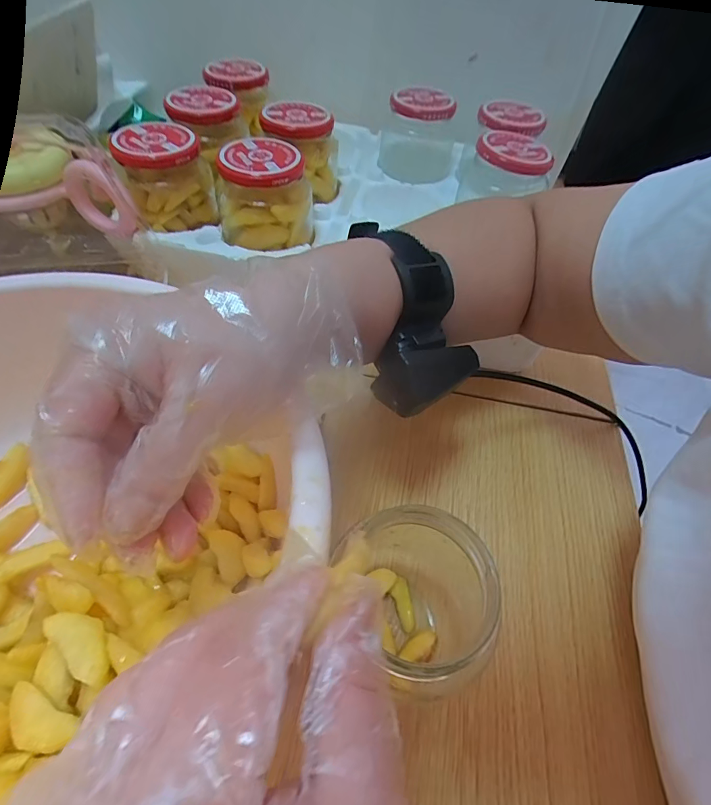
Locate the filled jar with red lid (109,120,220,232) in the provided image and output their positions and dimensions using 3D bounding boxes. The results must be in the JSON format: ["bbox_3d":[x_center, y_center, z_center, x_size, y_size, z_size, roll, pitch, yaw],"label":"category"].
[{"bbox_3d":[-0.165,-0.200,0.374,0.072,0.064,0.064,-12,56,-14],"label":"filled jar with red lid"}]

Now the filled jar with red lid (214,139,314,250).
[{"bbox_3d":[-0.079,-0.182,0.369,0.080,0.063,0.063,-7,55,-10],"label":"filled jar with red lid"}]

